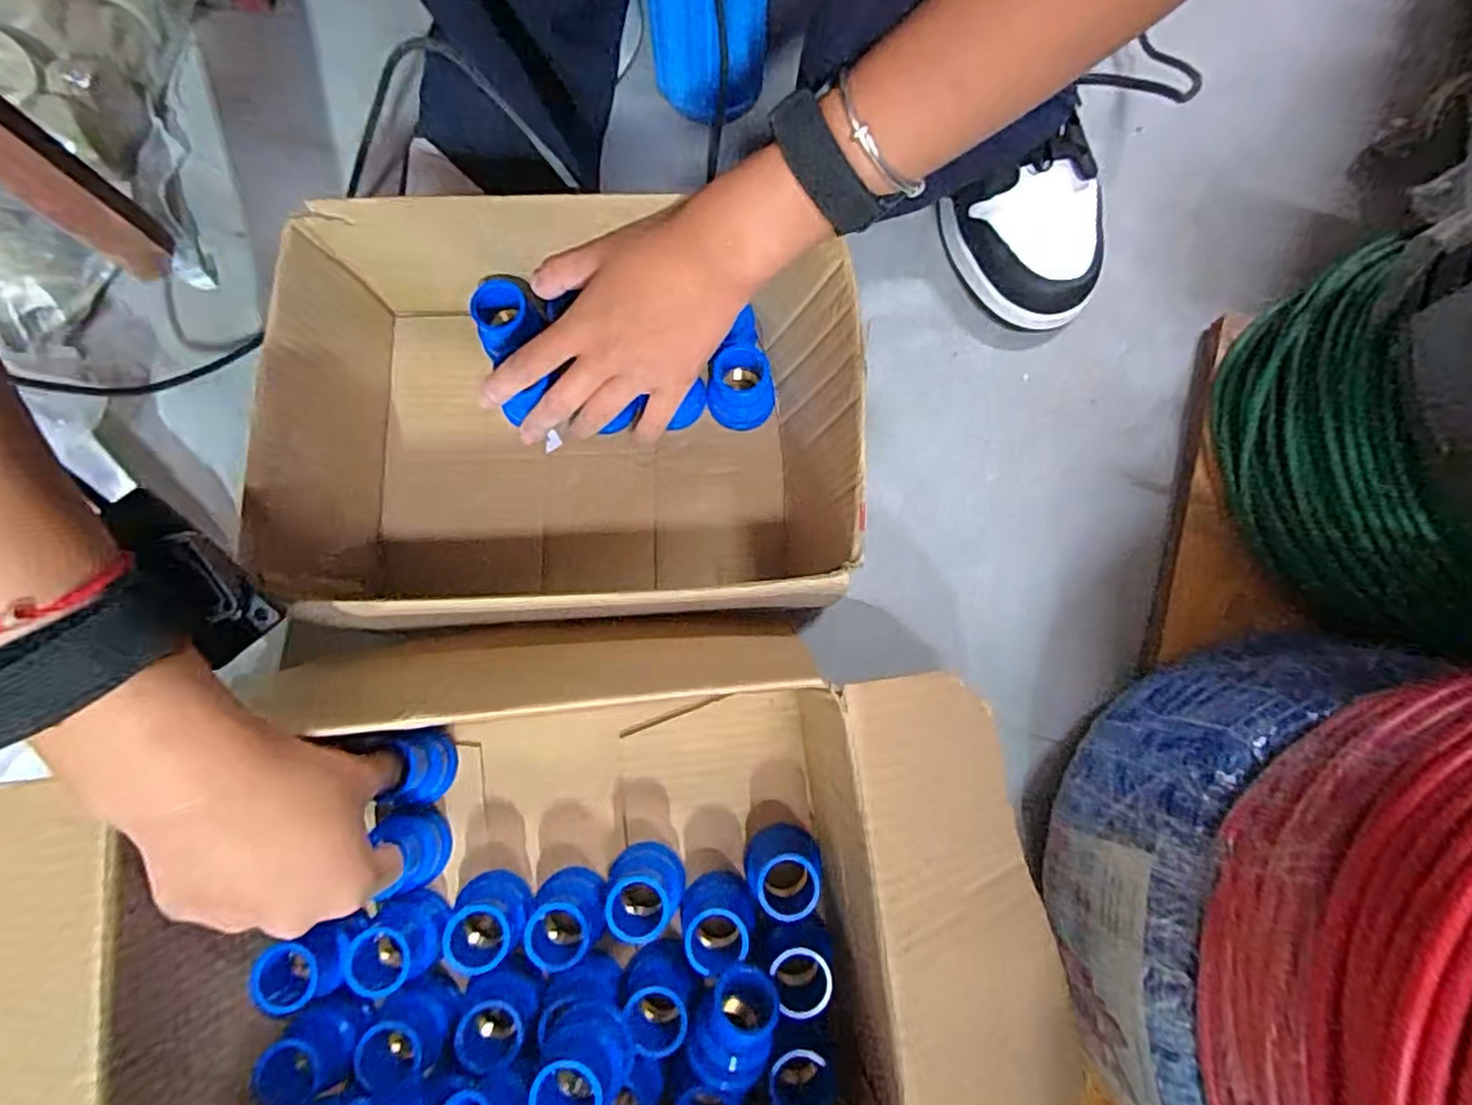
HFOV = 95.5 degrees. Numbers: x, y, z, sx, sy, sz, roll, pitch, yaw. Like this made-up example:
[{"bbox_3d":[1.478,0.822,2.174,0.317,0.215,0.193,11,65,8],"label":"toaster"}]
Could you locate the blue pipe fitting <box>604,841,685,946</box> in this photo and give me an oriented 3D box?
[{"bbox_3d":[-0.048,0.176,0.352,0.036,0.045,0.037,0,79,-1],"label":"blue pipe fitting"}]

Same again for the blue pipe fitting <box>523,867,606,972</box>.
[{"bbox_3d":[-0.089,0.189,0.349,0.037,0.039,0.037,0,79,-1],"label":"blue pipe fitting"}]

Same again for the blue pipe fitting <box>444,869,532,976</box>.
[{"bbox_3d":[-0.128,0.187,0.345,0.033,0.044,0.038,-44,83,-8],"label":"blue pipe fitting"}]

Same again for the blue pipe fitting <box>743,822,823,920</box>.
[{"bbox_3d":[0.025,0.166,0.352,0.042,0.048,0.037,-35,81,-7],"label":"blue pipe fitting"}]

